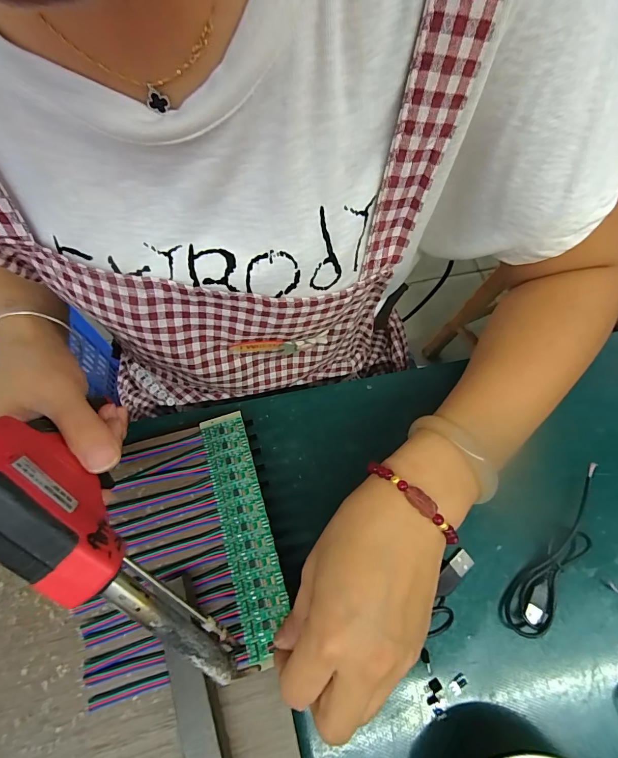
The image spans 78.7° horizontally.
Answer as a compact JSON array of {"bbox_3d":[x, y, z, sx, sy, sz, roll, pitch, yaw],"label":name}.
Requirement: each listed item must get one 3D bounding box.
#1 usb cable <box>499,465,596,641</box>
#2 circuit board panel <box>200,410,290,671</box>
[{"bbox_3d":[0.182,0.124,0.271,0.030,0.011,0.131,40,73,17],"label":"usb cable"},{"bbox_3d":[-0.046,0.100,0.264,0.033,0.004,0.161,-16,66,-5],"label":"circuit board panel"}]

